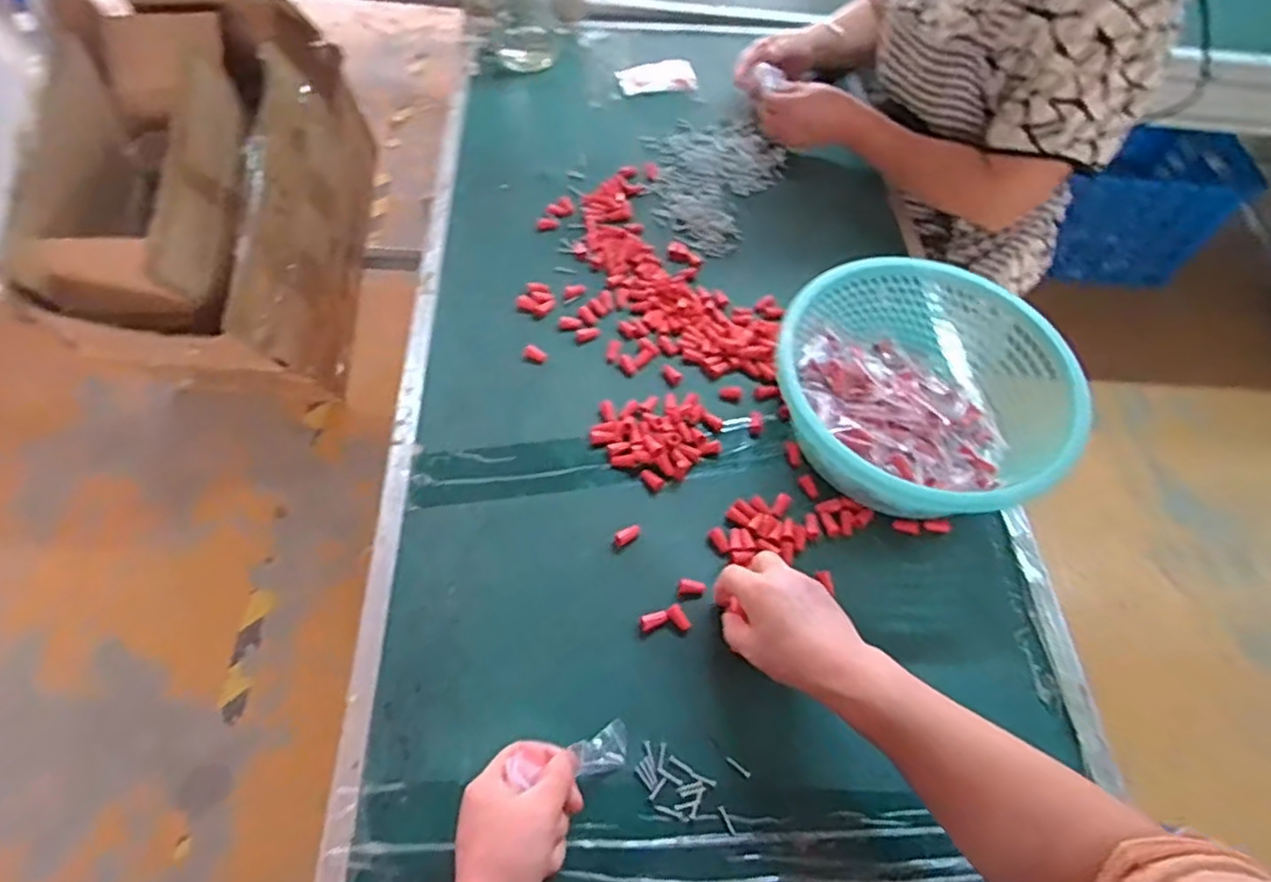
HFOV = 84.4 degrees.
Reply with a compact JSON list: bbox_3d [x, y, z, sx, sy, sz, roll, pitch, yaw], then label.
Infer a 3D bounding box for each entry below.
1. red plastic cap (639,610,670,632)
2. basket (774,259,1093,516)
[{"bbox_3d":[0.016,0.152,0.596,0.025,0.011,0.013,-23,63,-15],"label":"red plastic cap"},{"bbox_3d":[0.266,-0.048,0.684,0.269,0.104,0.248,2,58,-4],"label":"basket"}]

